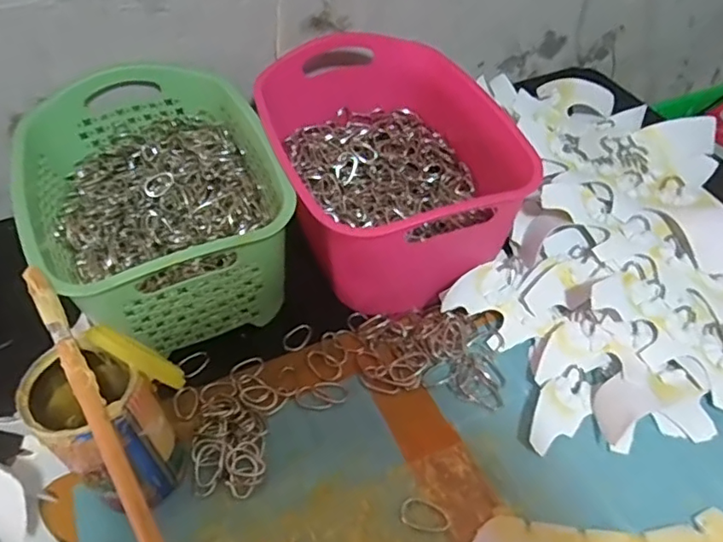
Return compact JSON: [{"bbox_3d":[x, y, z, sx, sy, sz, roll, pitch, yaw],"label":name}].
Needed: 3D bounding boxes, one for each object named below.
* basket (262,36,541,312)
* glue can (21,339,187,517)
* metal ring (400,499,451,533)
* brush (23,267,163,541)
[{"bbox_3d":[0.017,-0.102,0.541,0.197,0.118,0.285,-14,50,-10],"label":"basket"},{"bbox_3d":[-0.159,0.100,0.360,0.067,0.124,0.057,29,56,24],"label":"glue can"},{"bbox_3d":[0.043,0.164,0.384,0.034,0.004,0.019,12,50,12],"label":"metal ring"},{"bbox_3d":[-0.132,0.083,0.294,0.012,0.006,0.268,-28,54,-23],"label":"brush"}]

